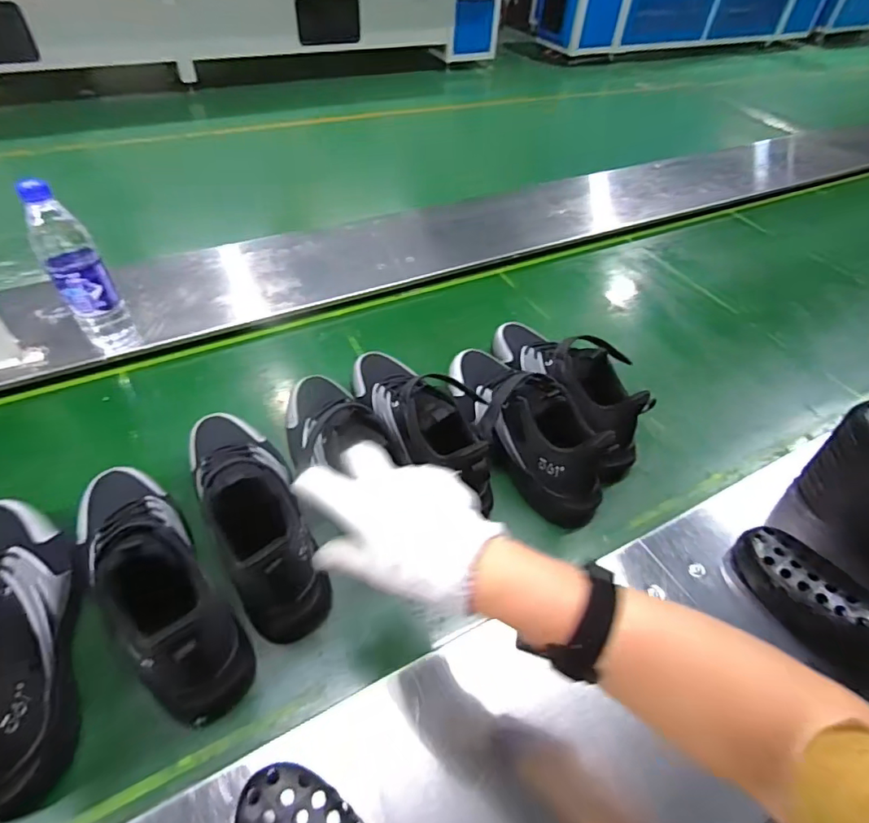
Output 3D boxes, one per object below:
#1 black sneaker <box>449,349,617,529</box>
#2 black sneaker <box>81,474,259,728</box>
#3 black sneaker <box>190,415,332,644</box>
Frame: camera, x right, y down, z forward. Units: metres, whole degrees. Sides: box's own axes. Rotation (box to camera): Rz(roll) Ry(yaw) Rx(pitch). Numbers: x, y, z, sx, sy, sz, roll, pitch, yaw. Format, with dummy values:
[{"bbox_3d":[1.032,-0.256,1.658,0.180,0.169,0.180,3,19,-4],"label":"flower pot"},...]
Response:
[{"bbox_3d":[0.105,0.011,0.637,0.102,0.127,0.275,-25,54,-25],"label":"black sneaker"},{"bbox_3d":[-0.272,0.144,0.478,0.091,0.142,0.288,-30,57,-28],"label":"black sneaker"},{"bbox_3d":[-0.191,0.079,0.526,0.088,0.131,0.282,-22,53,-23],"label":"black sneaker"}]

